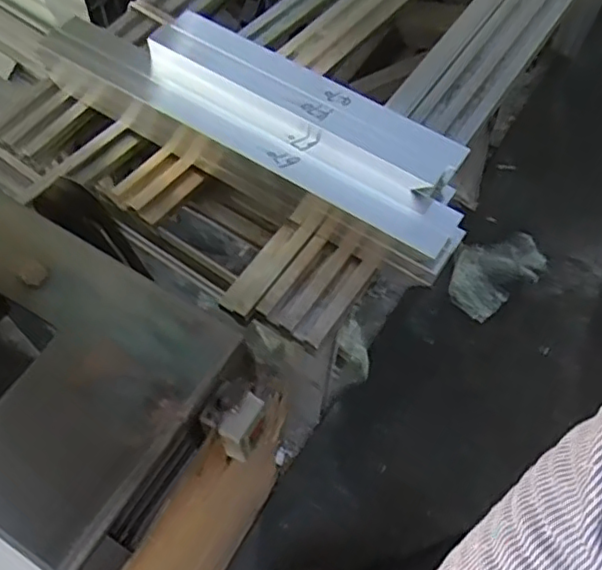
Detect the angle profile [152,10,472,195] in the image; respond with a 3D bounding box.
[{"bbox_3d":[0.003,-0.263,0.872,0.459,0.039,0.071,31,65,14],"label":"angle profile"}]

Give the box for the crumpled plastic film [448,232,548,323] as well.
[{"bbox_3d":[0.476,-0.038,1.556,0.269,0.021,0.156,-33,68,-18],"label":"crumpled plastic film"}]

